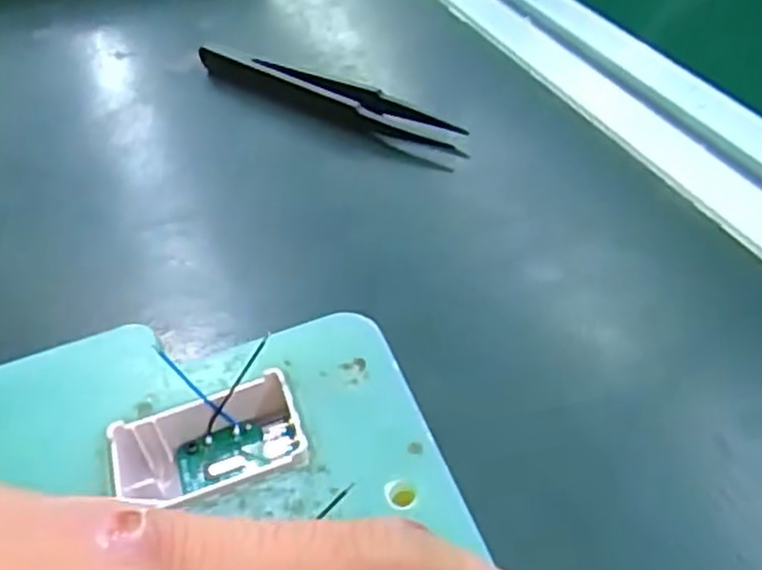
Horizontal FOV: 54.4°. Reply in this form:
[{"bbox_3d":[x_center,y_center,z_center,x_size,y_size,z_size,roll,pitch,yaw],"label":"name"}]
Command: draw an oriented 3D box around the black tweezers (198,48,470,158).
[{"bbox_3d":[-0.022,-0.063,0.249,0.108,0.018,0.008,21,52,26],"label":"black tweezers"}]

